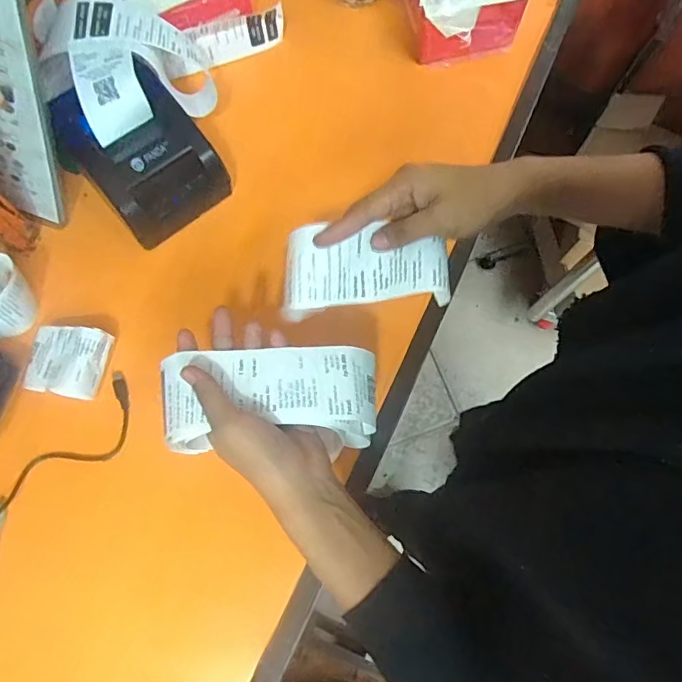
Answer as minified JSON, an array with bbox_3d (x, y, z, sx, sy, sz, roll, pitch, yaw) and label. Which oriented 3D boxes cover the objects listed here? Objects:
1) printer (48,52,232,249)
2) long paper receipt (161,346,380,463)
[{"bbox_3d":[-0.190,-0.178,0.482,0.123,0.096,0.125,-35,76,-12],"label":"printer"},{"bbox_3d":[-0.046,0.037,0.335,0.144,0.021,0.068,0,72,-5],"label":"long paper receipt"}]

